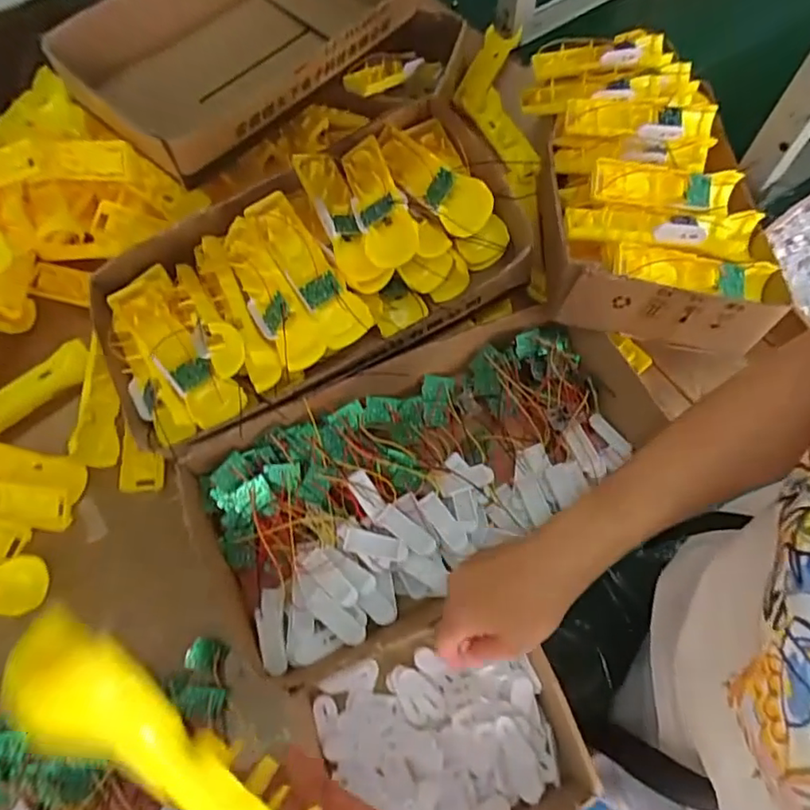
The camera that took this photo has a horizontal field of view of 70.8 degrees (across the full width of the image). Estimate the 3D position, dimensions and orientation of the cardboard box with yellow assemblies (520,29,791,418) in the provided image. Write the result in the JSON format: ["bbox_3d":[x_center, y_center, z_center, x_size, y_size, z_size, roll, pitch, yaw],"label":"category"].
[{"bbox_3d":[0.251,-0.252,0.664,0.215,0.149,0.419,-4,66,0],"label":"cardboard box with yellow assemblies"}]

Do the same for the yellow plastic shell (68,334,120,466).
[{"bbox_3d":[-0.329,-0.002,0.604,0.042,0.028,0.134,0,89,2],"label":"yellow plastic shell"}]

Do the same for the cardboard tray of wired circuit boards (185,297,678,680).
[{"bbox_3d":[0.038,0.051,0.560,0.467,0.070,0.225,-30,69,-11],"label":"cardboard tray of wired circuit boards"}]

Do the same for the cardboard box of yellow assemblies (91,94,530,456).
[{"bbox_3d":[-0.103,-0.133,0.576,0.415,0.117,0.223,-26,68,-10],"label":"cardboard box of yellow assemblies"}]

